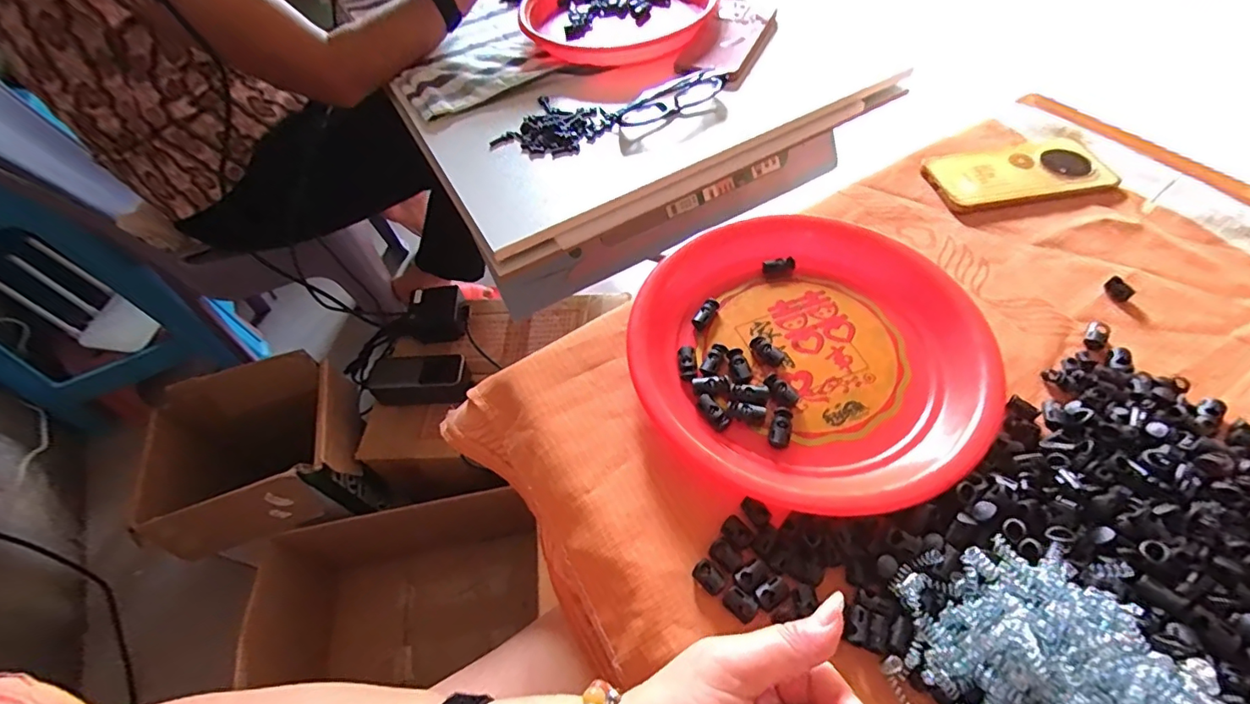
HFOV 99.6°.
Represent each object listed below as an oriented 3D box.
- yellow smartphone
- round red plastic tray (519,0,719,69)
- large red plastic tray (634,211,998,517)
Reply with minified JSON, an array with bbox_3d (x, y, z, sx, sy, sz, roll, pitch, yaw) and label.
[{"bbox_3d":[0.379,-0.173,0.509,0.160,0.010,0.081,-11,55,-3],"label":"yellow smartphone"},{"bbox_3d":[0.003,-0.475,0.713,0.280,0.025,0.274,-2,56,4],"label":"round red plastic tray"},{"bbox_3d":[0.135,-0.009,0.403,0.244,0.024,0.261,13,58,14],"label":"large red plastic tray"}]

